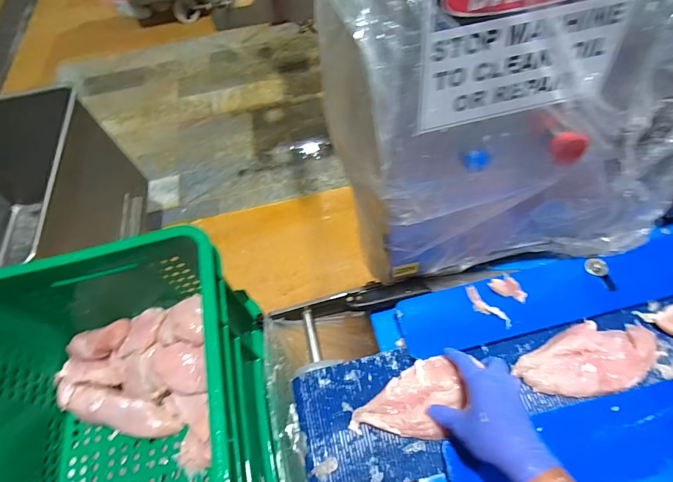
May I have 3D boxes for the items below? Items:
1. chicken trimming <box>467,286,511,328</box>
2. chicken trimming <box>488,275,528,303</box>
[{"bbox_3d":[0.218,0.098,0.547,0.026,0.007,0.080,-35,60,-13],"label":"chicken trimming"},{"bbox_3d":[0.254,0.070,0.549,0.027,0.019,0.051,-41,66,-17],"label":"chicken trimming"}]

